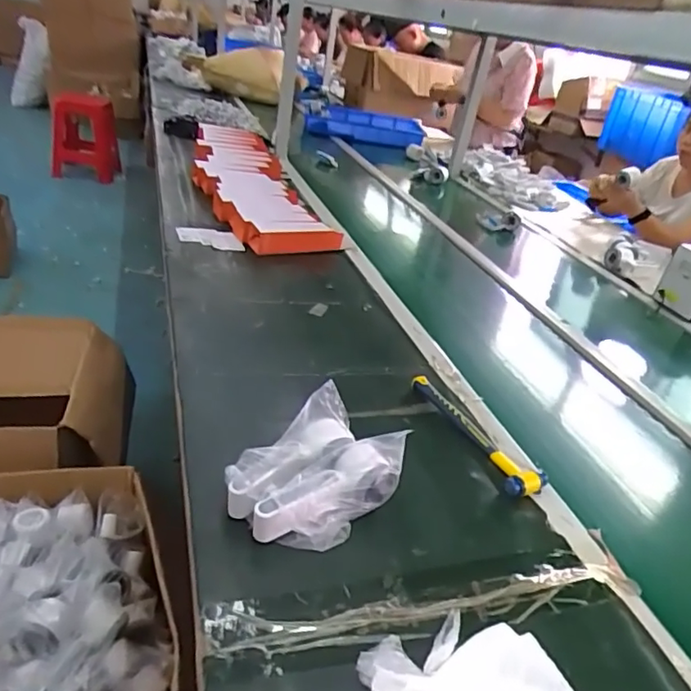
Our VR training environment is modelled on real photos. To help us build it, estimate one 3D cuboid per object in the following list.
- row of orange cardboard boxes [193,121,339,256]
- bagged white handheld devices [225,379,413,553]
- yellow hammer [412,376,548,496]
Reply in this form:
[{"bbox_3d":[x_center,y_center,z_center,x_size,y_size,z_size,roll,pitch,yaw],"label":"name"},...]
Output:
[{"bbox_3d":[-0.300,-0.497,1.656,0.279,0.077,1.062,-2,32,-21],"label":"row of orange cardboard boxes"},{"bbox_3d":[-0.035,0.142,0.622,0.128,0.093,0.168,32,37,34],"label":"bagged white handheld devices"},{"bbox_3d":[0.177,0.114,0.784,0.060,0.022,0.235,-8,34,-24],"label":"yellow hammer"}]

